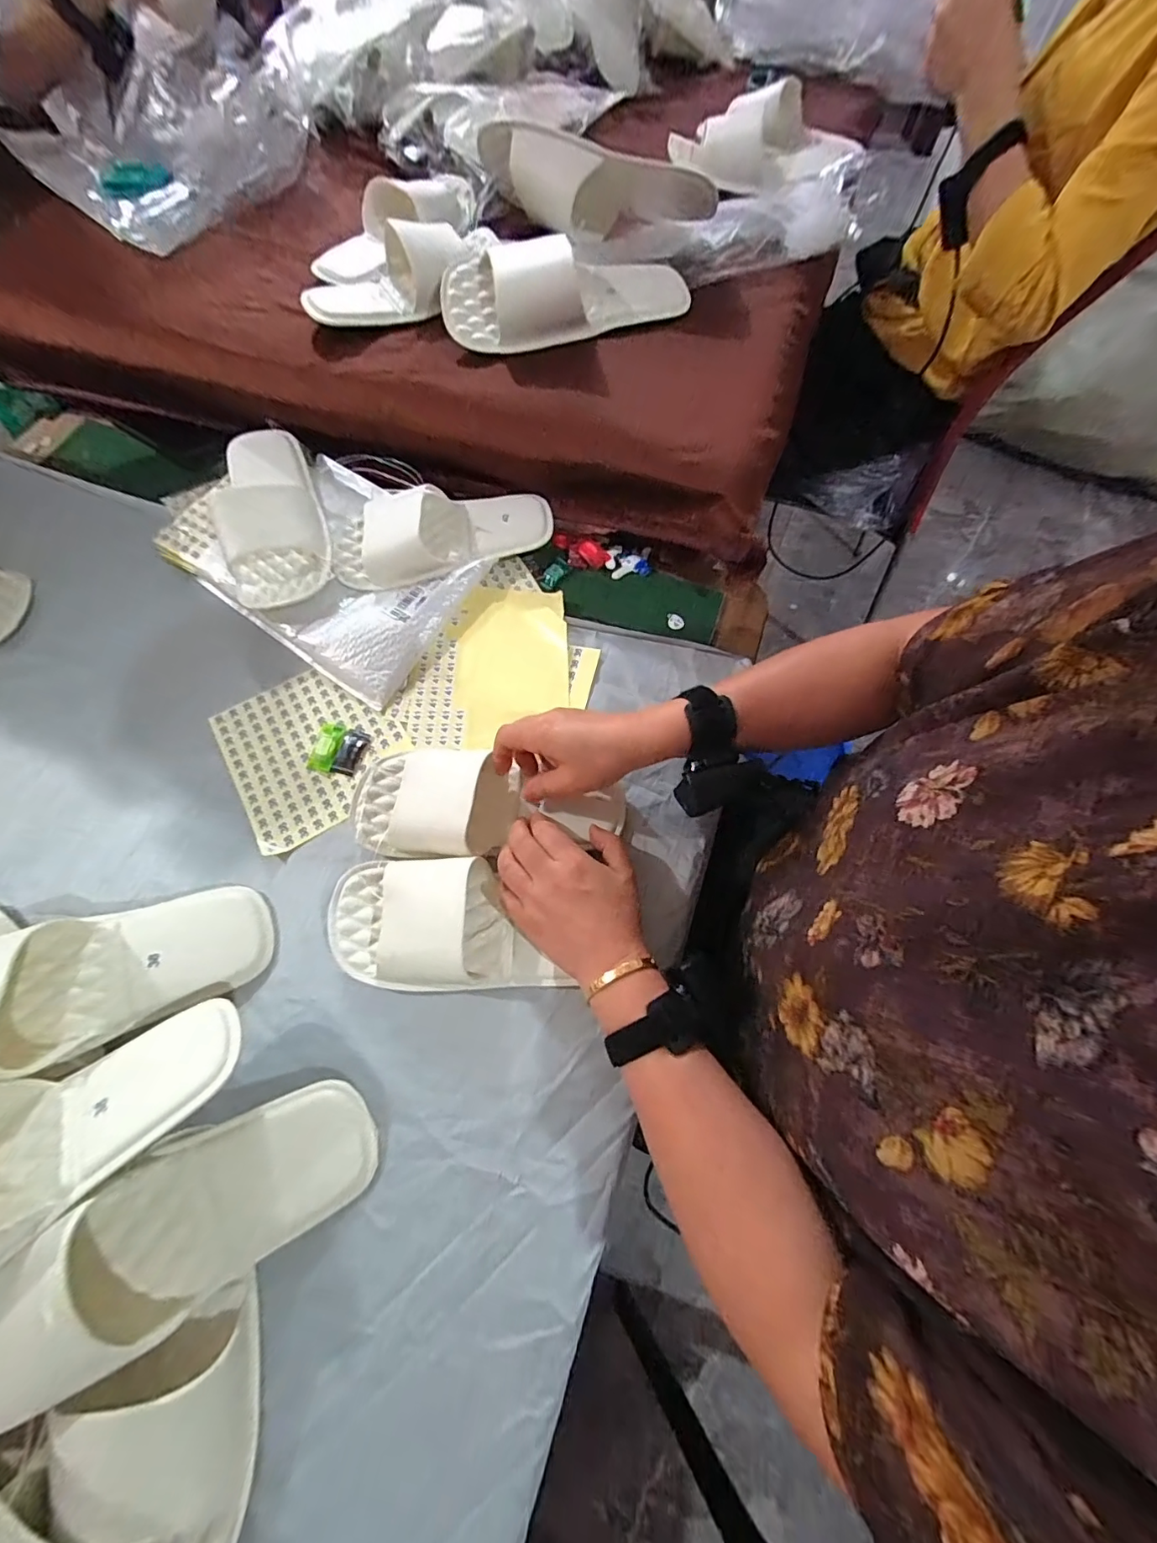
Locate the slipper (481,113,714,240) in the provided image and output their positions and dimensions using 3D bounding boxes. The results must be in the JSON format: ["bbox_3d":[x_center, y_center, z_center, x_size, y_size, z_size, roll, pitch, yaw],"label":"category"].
[{"bbox_3d":[0.019,-0.669,0.583,0.270,0.085,0.061,15,69,5],"label":"slipper"}]

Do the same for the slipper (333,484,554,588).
[{"bbox_3d":[-0.145,-0.255,0.547,0.234,0.061,0.100,-6,69,-3],"label":"slipper"}]

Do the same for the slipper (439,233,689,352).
[{"bbox_3d":[-0.013,-0.532,0.557,0.272,0.062,0.107,-18,70,-8],"label":"slipper"}]

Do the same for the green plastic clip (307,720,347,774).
[{"bbox_3d":[-0.242,-0.024,0.491,0.025,0.004,0.052,9,68,3],"label":"green plastic clip"}]

